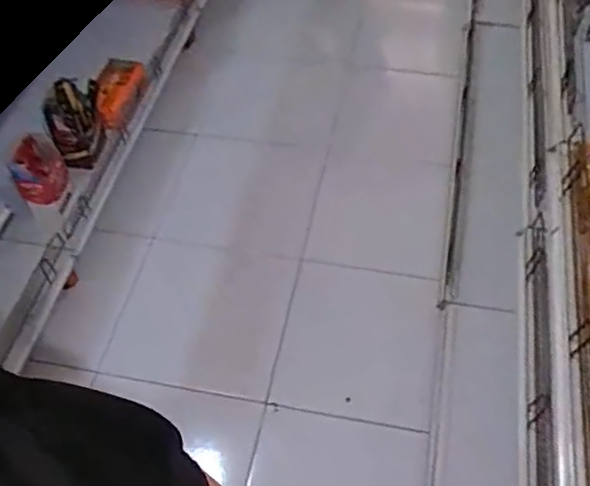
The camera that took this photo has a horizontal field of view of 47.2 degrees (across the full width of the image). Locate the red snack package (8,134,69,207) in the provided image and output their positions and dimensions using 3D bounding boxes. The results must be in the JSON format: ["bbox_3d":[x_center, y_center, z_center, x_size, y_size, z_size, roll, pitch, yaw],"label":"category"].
[{"bbox_3d":[-0.601,-0.173,1.580,0.121,0.147,0.102,-24,55,-16],"label":"red snack package"}]

